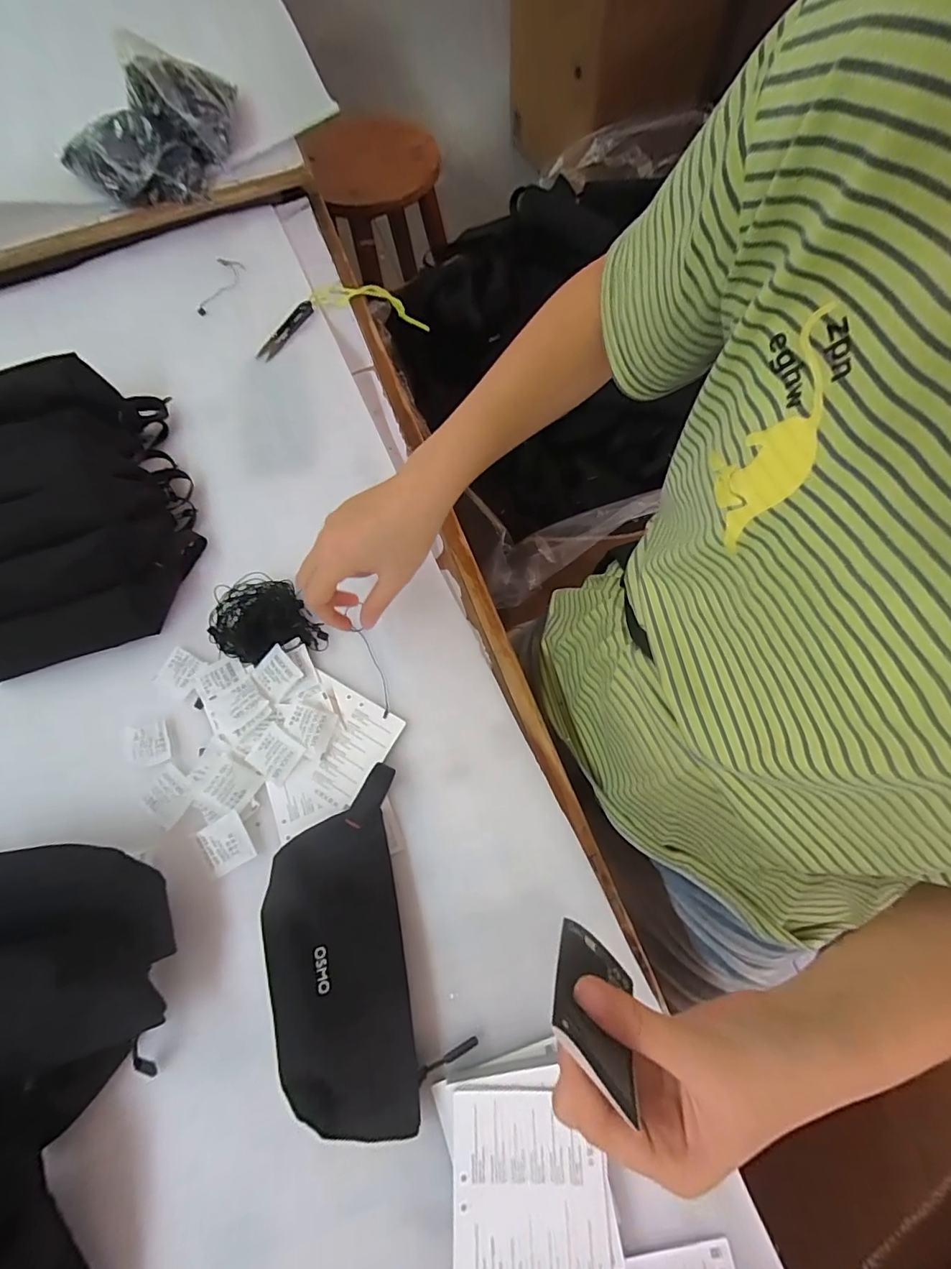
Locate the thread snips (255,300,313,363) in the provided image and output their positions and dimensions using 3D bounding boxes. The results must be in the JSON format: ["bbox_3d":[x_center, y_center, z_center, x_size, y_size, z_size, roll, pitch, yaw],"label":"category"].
[{"bbox_3d":[-0.220,-0.355,0.581,0.021,0.007,0.105,26,72,9],"label":"thread snips"}]

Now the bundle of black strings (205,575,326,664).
[{"bbox_3d":[-0.194,-0.011,0.447,0.082,0.022,0.095,-37,74,-12],"label":"bundle of black strings"}]

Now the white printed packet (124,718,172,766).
[{"bbox_3d":[-0.277,0.092,0.422,0.037,0.004,0.039,-17,71,-6],"label":"white printed packet"}]

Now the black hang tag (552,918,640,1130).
[{"bbox_3d":[0.057,0.174,0.238,0.045,0.090,0.010,44,97,15],"label":"black hang tag"}]

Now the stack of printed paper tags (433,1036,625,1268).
[{"bbox_3d":[0.030,0.330,0.305,0.096,0.020,0.116,-11,69,-2],"label":"stack of printed paper tags"}]

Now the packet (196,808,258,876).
[{"bbox_3d":[-0.195,0.163,0.389,0.035,0.008,0.039,-31,73,-11],"label":"packet"}]

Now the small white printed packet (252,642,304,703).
[{"bbox_3d":[-0.172,0.033,0.431,0.033,0.010,0.039,-40,75,-13],"label":"small white printed packet"}]

